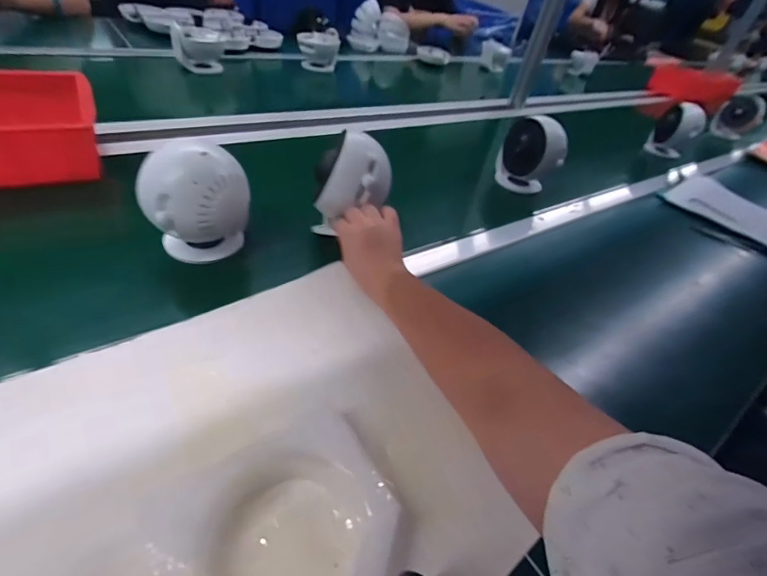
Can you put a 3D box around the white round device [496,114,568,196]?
[{"bbox_3d":[0.294,-0.255,0.770,0.077,0.152,0.121,-17,40,-27],"label":"white round device"}]

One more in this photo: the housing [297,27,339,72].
[{"bbox_3d":[-0.182,-0.667,1.119,0.116,0.098,0.079,-1,35,-7],"label":"housing"}]

